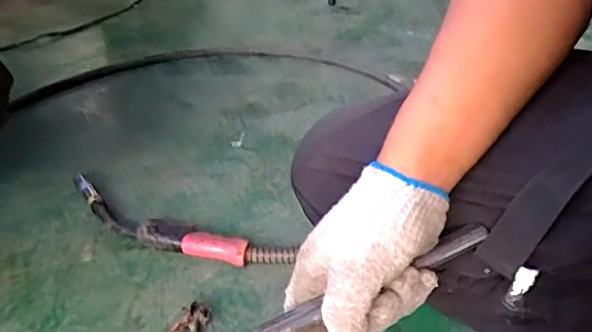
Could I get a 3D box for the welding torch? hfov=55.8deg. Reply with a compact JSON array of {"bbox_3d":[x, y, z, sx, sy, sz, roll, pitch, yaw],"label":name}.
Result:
[{"bbox_3d":[-0.201,0.089,0.844,0.411,0.032,0.085,15,36,21],"label":"welding torch"}]

